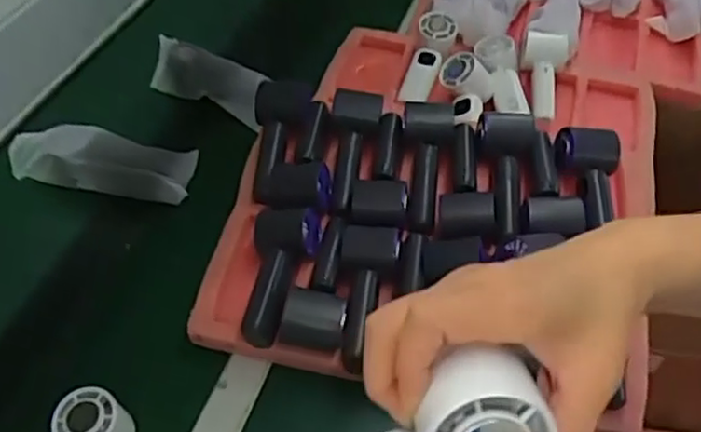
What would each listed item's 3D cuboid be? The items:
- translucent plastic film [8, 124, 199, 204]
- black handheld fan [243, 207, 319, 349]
[{"bbox_3d":[-0.294,-0.068,0.809,0.209,0.066,0.070,3,48,0],"label":"translucent plastic film"},{"bbox_3d":[-0.067,0.055,0.674,0.061,0.039,0.142,5,48,1],"label":"black handheld fan"}]

